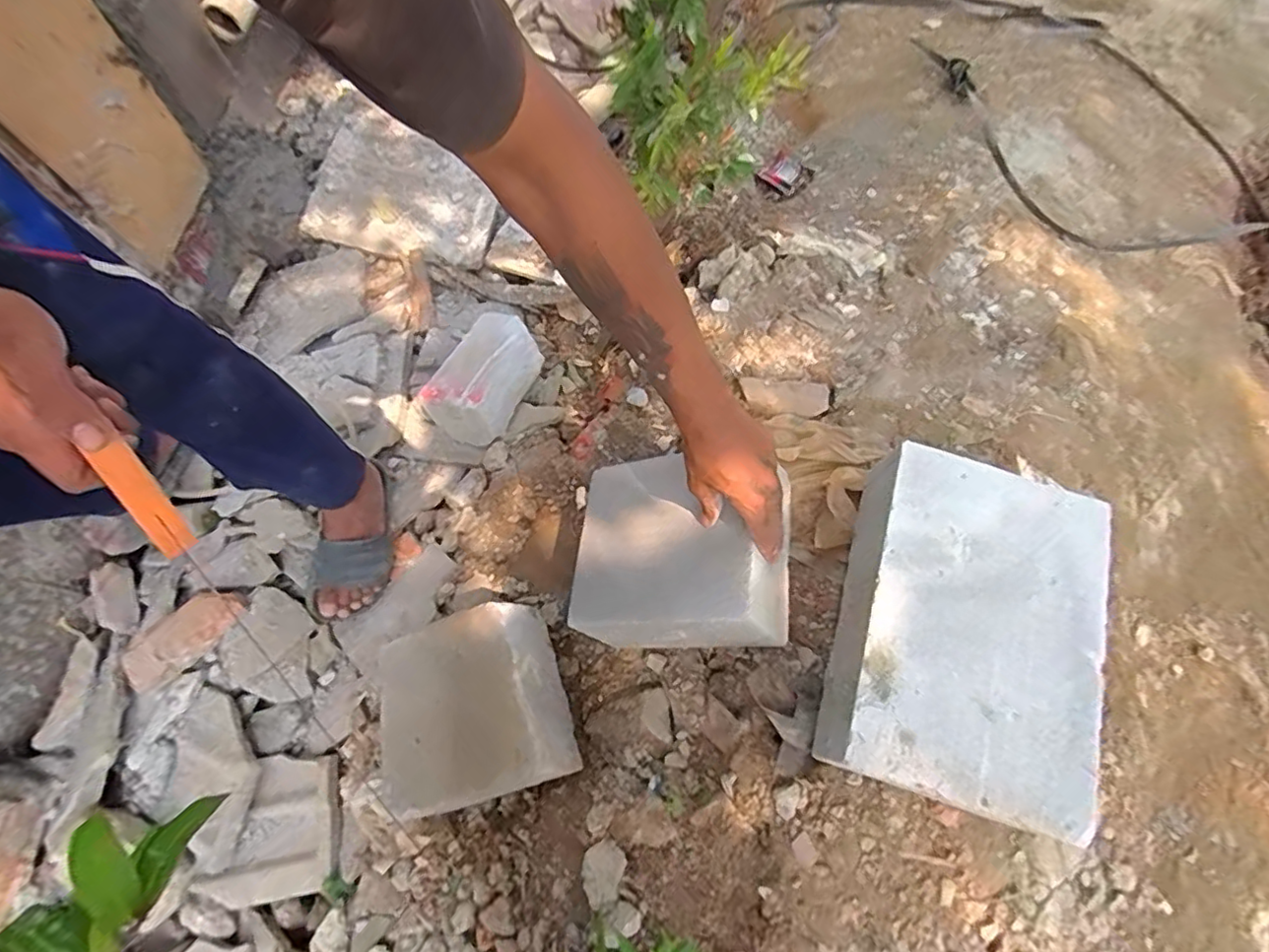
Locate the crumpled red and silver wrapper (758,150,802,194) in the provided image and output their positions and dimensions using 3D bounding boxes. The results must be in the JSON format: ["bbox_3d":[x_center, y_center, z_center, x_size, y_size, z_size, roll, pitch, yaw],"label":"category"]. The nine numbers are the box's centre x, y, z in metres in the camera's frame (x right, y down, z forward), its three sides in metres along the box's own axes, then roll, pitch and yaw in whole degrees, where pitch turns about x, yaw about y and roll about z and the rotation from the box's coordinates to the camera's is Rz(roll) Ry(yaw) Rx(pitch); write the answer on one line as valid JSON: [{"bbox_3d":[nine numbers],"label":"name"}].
[{"bbox_3d":[0.272,-0.548,1.097,0.085,0.019,0.073,-39,74,-14],"label":"crumpled red and silver wrapper"}]

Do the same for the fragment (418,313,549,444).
[{"bbox_3d":[-0.228,-0.156,0.968,0.123,0.112,0.209,20,59,14],"label":"fragment"}]

